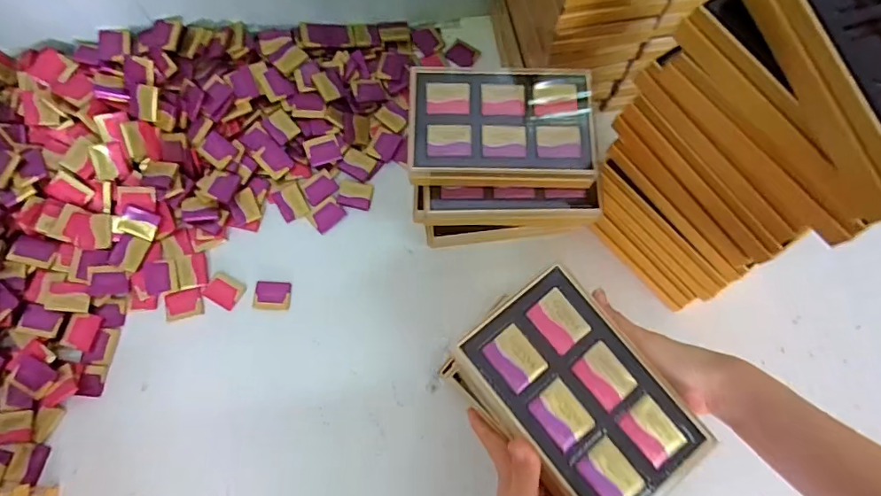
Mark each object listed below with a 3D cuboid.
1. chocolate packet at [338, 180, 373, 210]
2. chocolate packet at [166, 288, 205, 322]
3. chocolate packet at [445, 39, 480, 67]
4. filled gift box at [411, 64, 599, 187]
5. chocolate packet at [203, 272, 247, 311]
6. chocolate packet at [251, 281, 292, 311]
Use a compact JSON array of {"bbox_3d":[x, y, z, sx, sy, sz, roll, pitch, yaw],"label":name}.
[{"bbox_3d":[-0.103,-0.064,0.603,0.041,0.006,0.032,8,76,2],"label":"chocolate packet"},{"bbox_3d":[-0.291,0.064,0.568,0.043,0.005,0.032,-12,76,-3],"label":"chocolate packet"},{"bbox_3d":[0.030,-0.257,0.661,0.039,0.005,0.038,32,78,7],"label":"chocolate packet"},{"bbox_3d":[0.055,-0.114,0.456,0.164,0.022,0.111,1,75,0],"label":"filled gift box"},{"bbox_3d":[-0.247,0.049,0.569,0.042,0.004,0.033,28,77,7],"label":"chocolate packet"},{"bbox_3d":[-0.193,0.055,0.571,0.042,0.004,0.033,3,75,0],"label":"chocolate packet"}]

